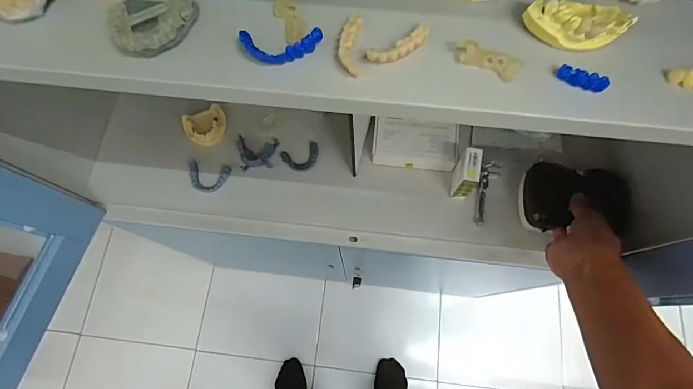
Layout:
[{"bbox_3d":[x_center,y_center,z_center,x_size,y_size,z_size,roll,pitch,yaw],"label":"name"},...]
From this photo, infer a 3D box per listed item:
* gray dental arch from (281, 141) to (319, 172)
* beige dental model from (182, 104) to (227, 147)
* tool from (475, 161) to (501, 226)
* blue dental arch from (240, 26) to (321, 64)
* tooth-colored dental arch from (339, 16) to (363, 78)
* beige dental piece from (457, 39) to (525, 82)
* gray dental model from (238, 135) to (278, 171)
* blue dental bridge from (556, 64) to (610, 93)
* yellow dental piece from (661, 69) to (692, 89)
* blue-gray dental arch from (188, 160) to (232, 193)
[{"bbox_3d":[-0.078,-0.065,0.682,0.066,0.013,0.054,-21,73,-5],"label":"gray dental arch"},{"bbox_3d":[-0.247,-0.119,0.682,0.072,0.020,0.063,-19,72,-5],"label":"beige dental model"},{"bbox_3d":[0.234,-0.002,0.651,0.026,0.009,0.108,13,85,6],"label":"tool"},{"bbox_3d":[-0.045,-0.103,0.270,0.055,0.012,0.021,-2,72,1],"label":"blue dental arch"},{"bbox_3d":[0.003,-0.104,0.269,0.015,0.008,0.045,4,72,3],"label":"tooth-colored dental arch"},{"bbox_3d":[0.096,-0.092,0.264,0.044,0.013,0.016,21,74,8],"label":"beige dental piece"},{"bbox_3d":[-0.157,-0.072,0.678,0.068,0.018,0.058,2,72,2],"label":"gray dental model"},{"bbox_3d":[0.157,-0.077,0.257,0.031,0.011,0.007,25,74,9],"label":"blue dental bridge"},{"bbox_3d":[0.228,-0.077,0.256,0.029,0.010,0.010,12,73,5],"label":"yellow dental piece"},{"bbox_3d":[-0.240,-0.030,0.673,0.073,0.012,0.050,8,72,4],"label":"blue-gray dental arch"}]

